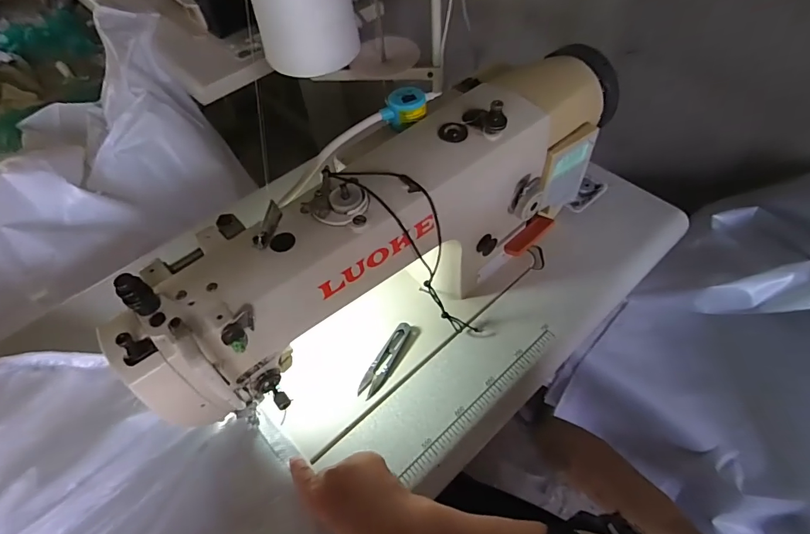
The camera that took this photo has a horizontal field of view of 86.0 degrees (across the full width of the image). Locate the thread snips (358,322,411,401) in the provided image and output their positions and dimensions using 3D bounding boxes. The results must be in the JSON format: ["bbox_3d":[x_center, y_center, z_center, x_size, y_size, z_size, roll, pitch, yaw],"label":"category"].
[{"bbox_3d":[-0.023,0.110,0.521,0.024,0.009,0.098,22,58,16],"label":"thread snips"}]

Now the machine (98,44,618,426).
[{"bbox_3d":[0.009,-0.049,0.483,0.569,0.207,0.156,-34,58,-19],"label":"machine"}]

